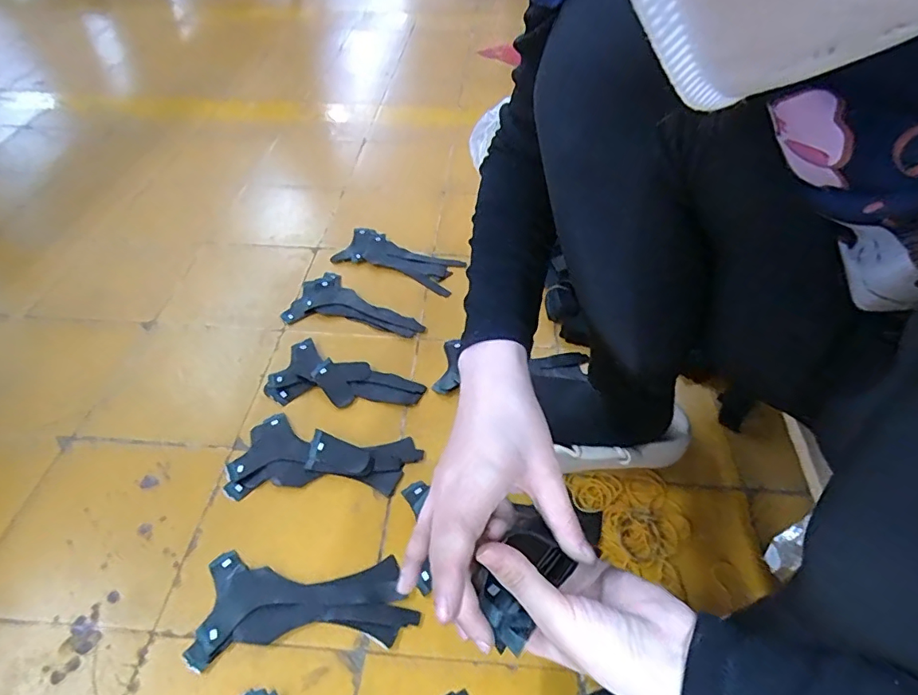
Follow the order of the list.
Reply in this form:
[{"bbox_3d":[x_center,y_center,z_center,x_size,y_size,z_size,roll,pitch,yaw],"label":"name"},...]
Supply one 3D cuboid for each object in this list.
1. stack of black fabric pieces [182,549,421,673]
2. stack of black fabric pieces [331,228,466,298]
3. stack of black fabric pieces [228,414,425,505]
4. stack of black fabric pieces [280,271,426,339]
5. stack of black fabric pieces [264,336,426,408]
[{"bbox_3d":[-0.145,0.249,0.492,0.200,0.014,0.093,1,49,0],"label":"stack of black fabric pieces"},{"bbox_3d":[-0.100,-0.151,0.859,0.211,0.010,0.100,23,52,18],"label":"stack of black fabric pieces"},{"bbox_3d":[-0.156,0.129,0.599,0.208,0.019,0.099,3,49,2],"label":"stack of black fabric pieces"},{"bbox_3d":[-0.152,-0.063,0.778,0.205,0.013,0.111,12,49,9],"label":"stack of black fabric pieces"},{"bbox_3d":[-0.155,0.053,0.673,0.193,0.014,0.101,20,51,16],"label":"stack of black fabric pieces"}]

